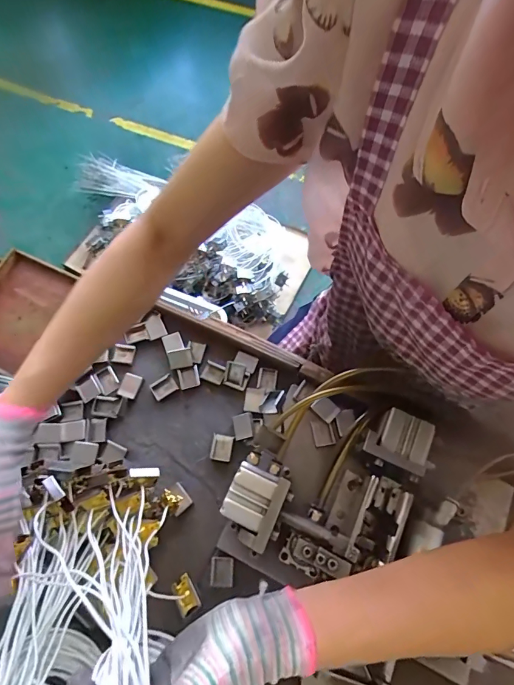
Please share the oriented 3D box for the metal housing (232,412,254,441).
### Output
[{"bbox_3d":[-0.017,0.110,0.497,0.025,0.011,0.031,-9,70,-1],"label":"metal housing"}]

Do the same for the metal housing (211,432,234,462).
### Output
[{"bbox_3d":[-0.045,0.136,0.493,0.029,0.008,0.032,8,71,5],"label":"metal housing"}]

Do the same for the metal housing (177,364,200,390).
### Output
[{"bbox_3d":[-0.094,0.049,0.529,0.028,0.006,0.030,-15,72,-3],"label":"metal housing"}]

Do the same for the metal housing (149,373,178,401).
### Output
[{"bbox_3d":[-0.128,0.060,0.520,0.033,0.006,0.027,-30,72,-9],"label":"metal housing"}]

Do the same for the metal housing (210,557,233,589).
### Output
[{"bbox_3d":[-0.041,0.267,0.444,0.027,0.007,0.031,1,70,3],"label":"metal housing"}]

